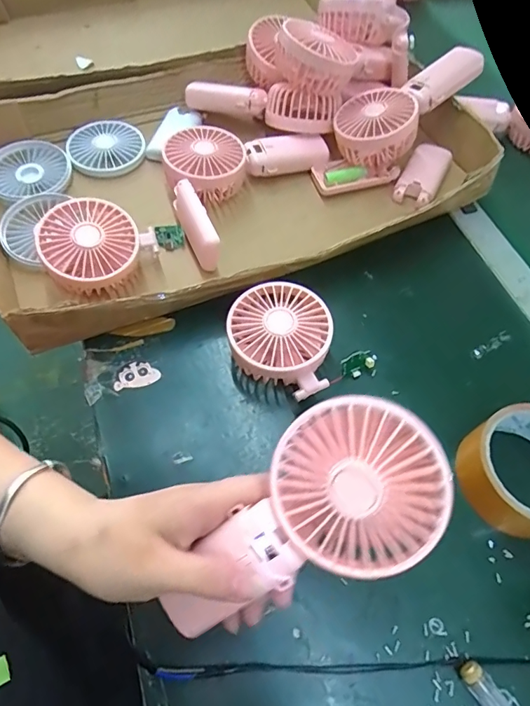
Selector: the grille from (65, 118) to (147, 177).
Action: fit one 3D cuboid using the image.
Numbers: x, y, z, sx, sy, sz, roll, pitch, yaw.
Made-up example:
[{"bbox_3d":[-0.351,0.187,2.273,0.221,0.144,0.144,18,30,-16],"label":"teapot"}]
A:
[{"bbox_3d":[-0.183,-0.238,0.522,0.084,0.013,0.077,-17,75,-17],"label":"grille"}]

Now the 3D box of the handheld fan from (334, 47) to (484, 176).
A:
[{"bbox_3d":[0.158,-0.275,0.507,0.178,0.057,0.085,-39,67,-5],"label":"handheld fan"}]

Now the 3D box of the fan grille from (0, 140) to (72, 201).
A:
[{"bbox_3d":[-0.260,-0.200,0.495,0.086,0.017,0.085,0,61,0],"label":"fan grille"}]

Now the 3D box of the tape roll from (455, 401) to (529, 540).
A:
[{"bbox_3d":[0.198,0.088,0.338,0.085,0.046,0.087,0,61,0],"label":"tape roll"}]

